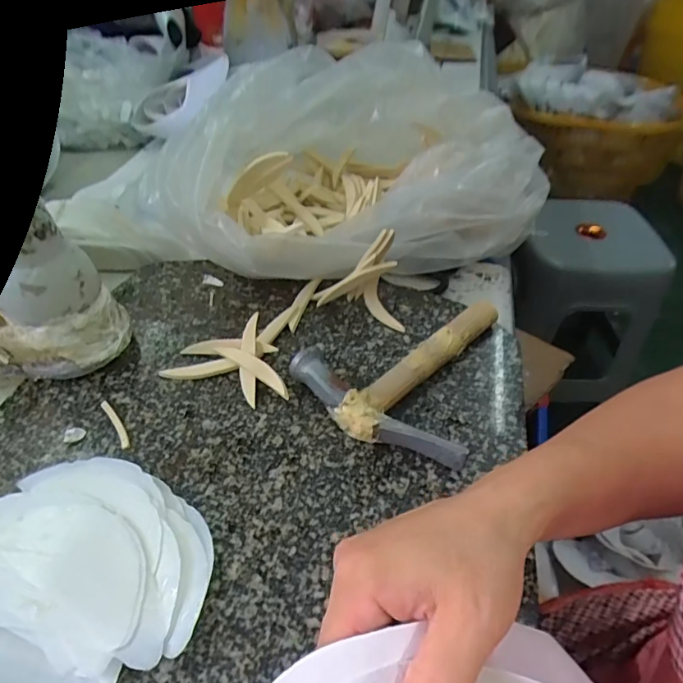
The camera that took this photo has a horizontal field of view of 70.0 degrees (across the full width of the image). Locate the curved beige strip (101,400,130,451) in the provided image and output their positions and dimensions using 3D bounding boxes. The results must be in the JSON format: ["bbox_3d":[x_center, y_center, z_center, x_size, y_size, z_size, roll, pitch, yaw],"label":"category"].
[{"bbox_3d":[-0.161,0.059,0.349,0.007,0.007,0.044,-28,52,-25],"label":"curved beige strip"}]

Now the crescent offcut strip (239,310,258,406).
[{"bbox_3d":[-0.073,0.013,0.385,0.013,0.006,0.081,-2,58,-3],"label":"crescent offcut strip"}]

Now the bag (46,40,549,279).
[{"bbox_3d":[-0.029,-0.196,0.517,0.431,0.125,0.304,-12,46,-13],"label":"bag"}]

